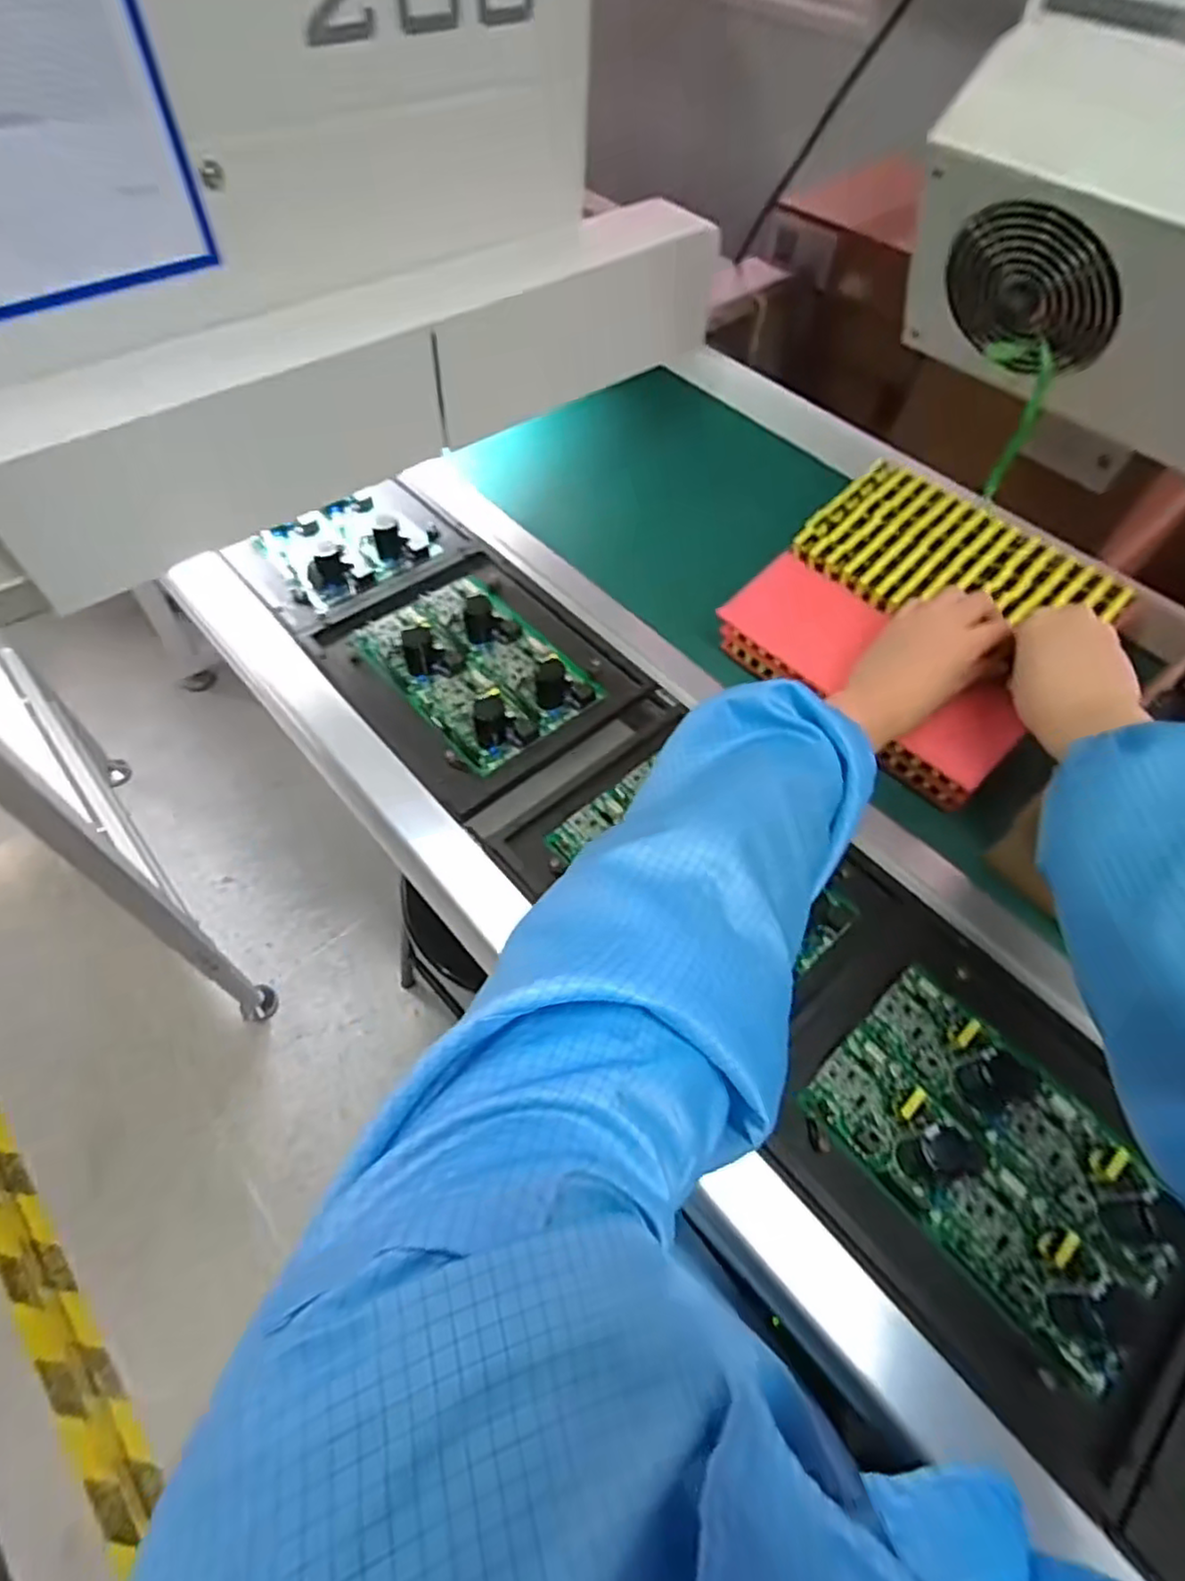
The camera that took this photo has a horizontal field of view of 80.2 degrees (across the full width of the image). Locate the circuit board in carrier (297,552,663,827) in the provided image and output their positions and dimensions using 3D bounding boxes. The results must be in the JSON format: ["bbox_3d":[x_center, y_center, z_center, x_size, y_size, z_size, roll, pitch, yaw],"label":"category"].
[{"bbox_3d":[-0.115,-0.130,0.685,0.234,0.043,0.278,-36,65,-22],"label":"circuit board in carrier"}]

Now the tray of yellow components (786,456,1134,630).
[{"bbox_3d":[0.310,-0.204,0.623,0.128,0.038,0.249,-39,66,-23],"label":"tray of yellow components"}]

